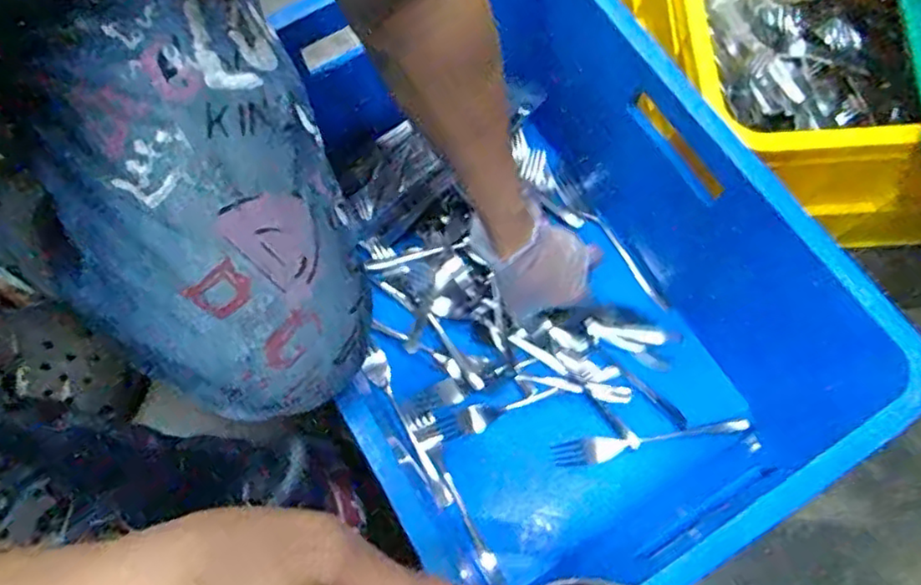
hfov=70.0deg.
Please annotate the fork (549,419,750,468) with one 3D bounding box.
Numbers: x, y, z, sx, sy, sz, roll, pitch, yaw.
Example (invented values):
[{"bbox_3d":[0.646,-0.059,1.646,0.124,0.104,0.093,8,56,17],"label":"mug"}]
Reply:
[{"bbox_3d":[0.189,0.147,0.656,0.194,0.008,0.025,-10,73,-3],"label":"fork"}]

